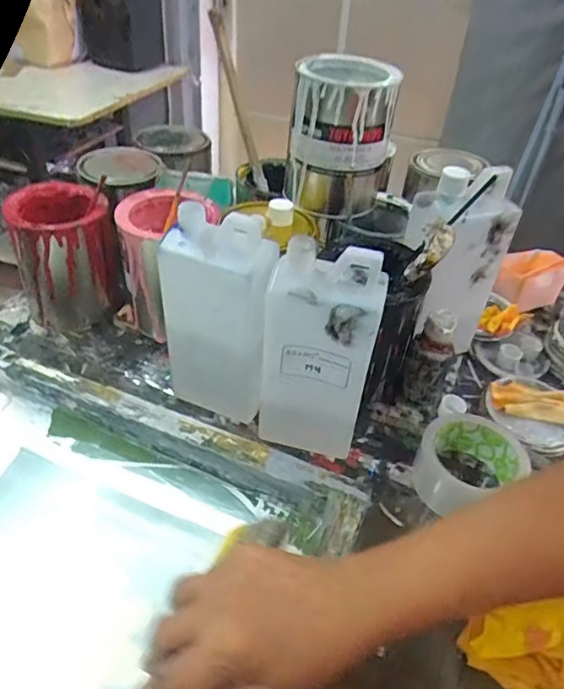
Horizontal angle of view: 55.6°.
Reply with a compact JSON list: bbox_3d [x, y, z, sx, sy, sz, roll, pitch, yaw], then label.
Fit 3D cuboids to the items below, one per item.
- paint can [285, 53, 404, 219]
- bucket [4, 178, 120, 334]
[{"bbox_3d":[0.060,-0.219,0.574,0.102,0.141,0.102,3,38,-3],"label":"paint can"},{"bbox_3d":[-0.255,-0.102,0.634,0.100,0.141,0.096,-10,43,-18],"label":"bucket"}]

